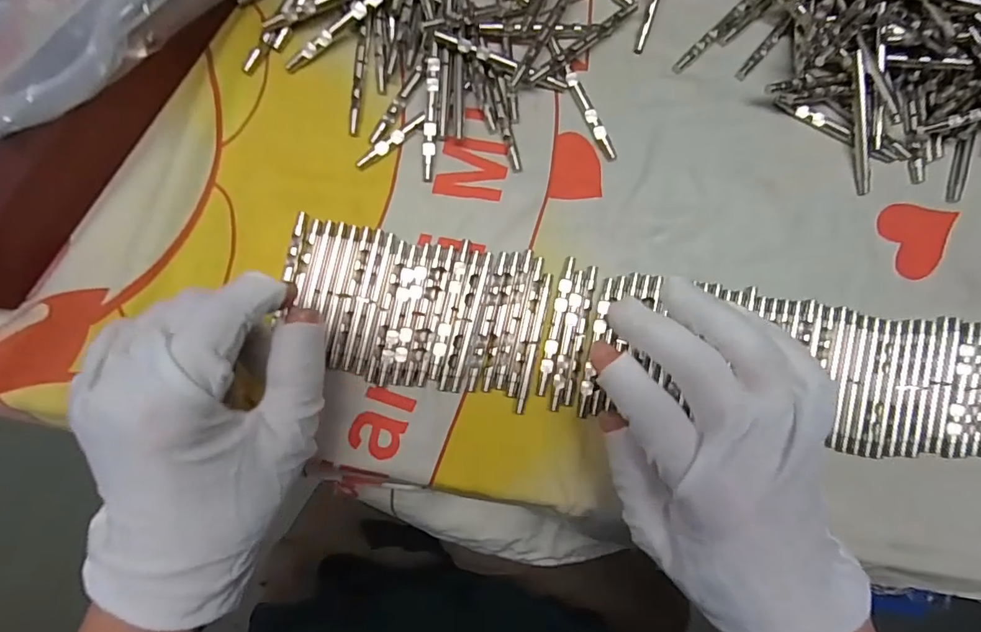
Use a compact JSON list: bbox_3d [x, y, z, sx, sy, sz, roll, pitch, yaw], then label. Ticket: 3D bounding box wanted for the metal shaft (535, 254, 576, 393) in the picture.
[{"bbox_3d":[0.032,0.005,0.241,0.006,0.004,0.068,13,87,-4],"label":"metal shaft"}]

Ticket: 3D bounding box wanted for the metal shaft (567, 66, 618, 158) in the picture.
[{"bbox_3d":[0.050,-0.102,0.247,0.006,0.004,0.051,-26,90,-4],"label":"metal shaft"}]

